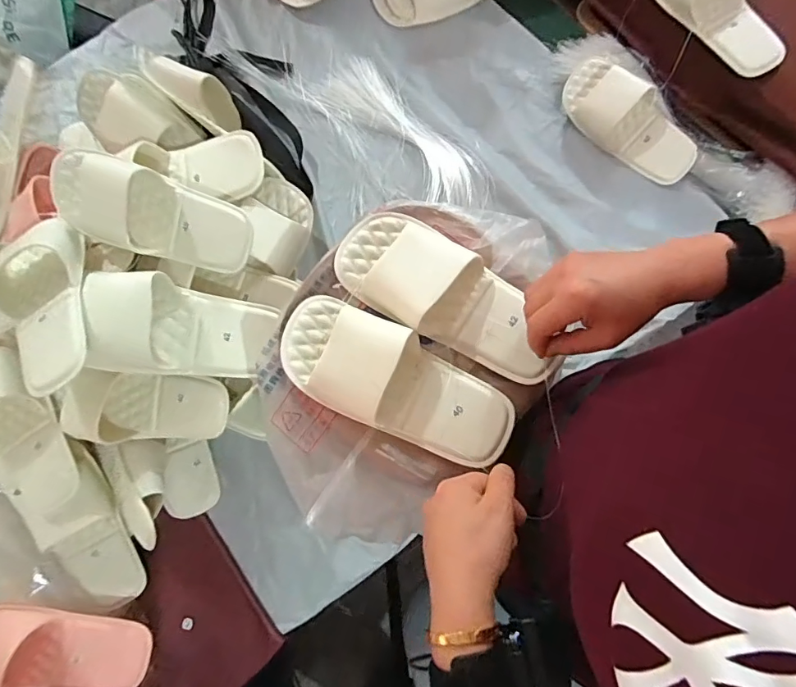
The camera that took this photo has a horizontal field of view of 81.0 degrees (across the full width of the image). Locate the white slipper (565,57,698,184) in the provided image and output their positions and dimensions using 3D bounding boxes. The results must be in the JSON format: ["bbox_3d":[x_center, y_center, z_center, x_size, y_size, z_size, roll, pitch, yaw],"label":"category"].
[{"bbox_3d":[0.363,-0.353,0.723,0.229,0.077,0.089,42,81,9],"label":"white slipper"}]

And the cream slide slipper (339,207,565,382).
[{"bbox_3d":[0.047,-0.047,0.444,0.230,0.048,0.098,35,80,6],"label":"cream slide slipper"}]

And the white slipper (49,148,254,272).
[{"bbox_3d":[-0.283,-0.152,0.556,0.232,0.061,0.096,22,99,-1],"label":"white slipper"}]

